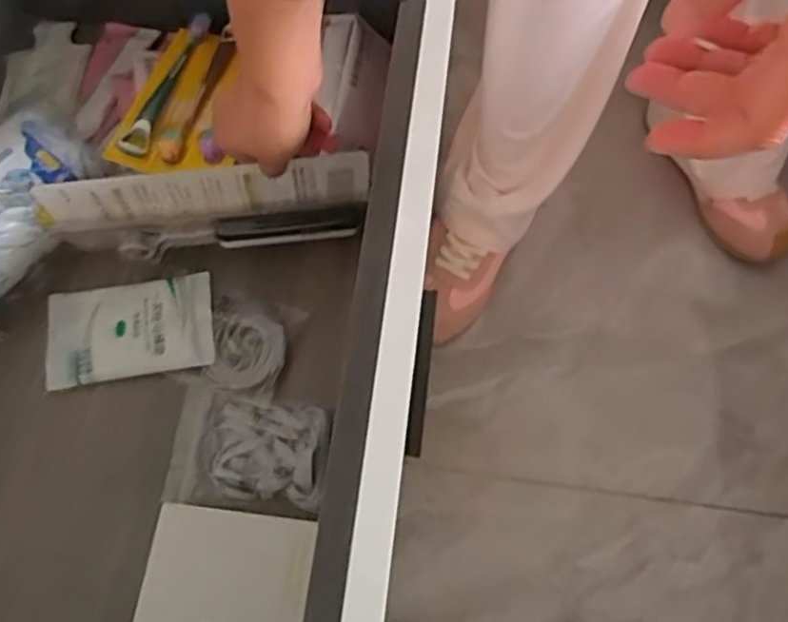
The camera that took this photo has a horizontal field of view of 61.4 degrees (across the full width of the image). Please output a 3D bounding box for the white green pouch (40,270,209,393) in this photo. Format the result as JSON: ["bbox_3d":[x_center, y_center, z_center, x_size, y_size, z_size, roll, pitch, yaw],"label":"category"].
[{"bbox_3d":[-0.202,0.013,0.506,0.121,0.009,0.076,-10,65,-7],"label":"white green pouch"}]

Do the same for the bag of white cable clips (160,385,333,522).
[{"bbox_3d":[-0.103,0.099,0.468,0.110,0.012,0.080,8,64,1],"label":"bag of white cable clips"}]

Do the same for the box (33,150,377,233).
[{"bbox_3d":[-0.138,-0.089,0.494,0.235,0.044,0.016,-9,69,-6],"label":"box"}]

